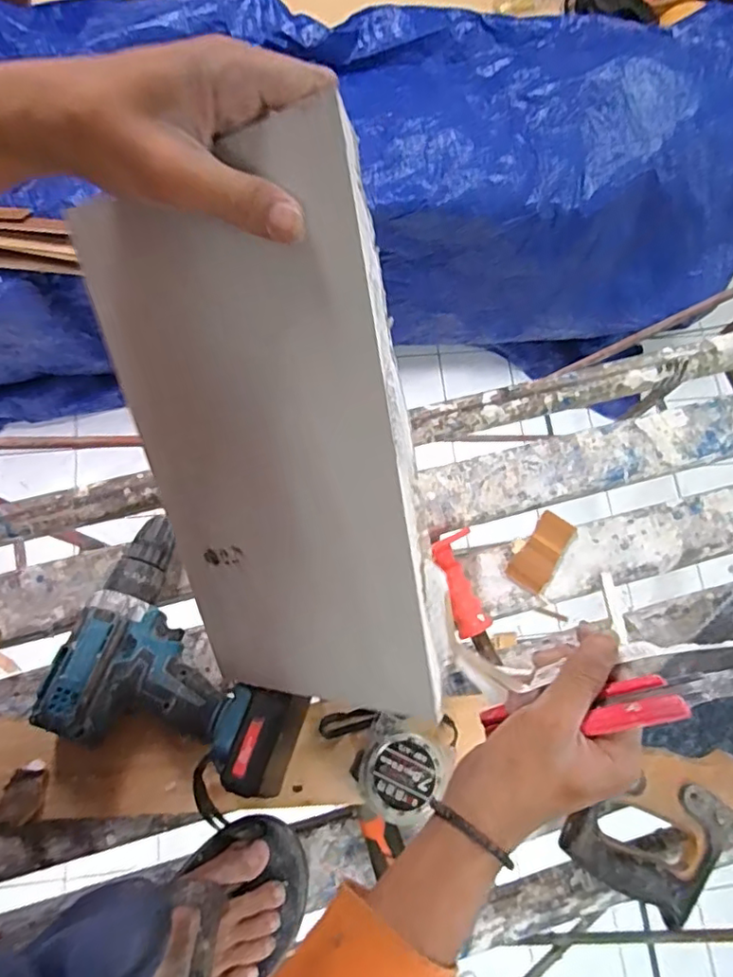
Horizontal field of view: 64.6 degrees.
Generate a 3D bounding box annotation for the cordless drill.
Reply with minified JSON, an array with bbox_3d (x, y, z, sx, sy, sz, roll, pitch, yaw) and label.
[{"bbox_3d":[-0.141,0.138,0.471,0.207,0.085,0.176,22,74,3],"label":"cordless drill"}]

